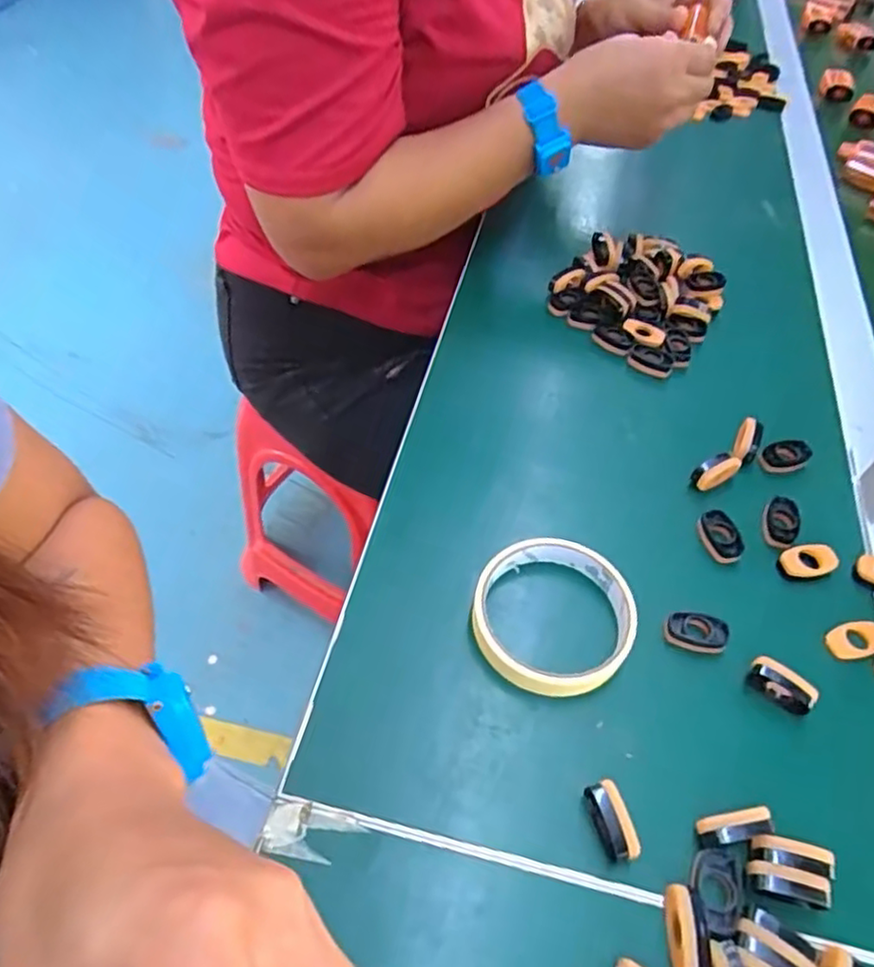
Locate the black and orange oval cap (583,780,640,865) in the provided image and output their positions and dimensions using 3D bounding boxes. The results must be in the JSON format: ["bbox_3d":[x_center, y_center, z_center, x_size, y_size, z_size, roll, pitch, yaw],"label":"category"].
[{"bbox_3d":[0.079,0.154,0.306,0.013,0.018,0.031,-14,53,-15],"label":"black and orange oval cap"}]

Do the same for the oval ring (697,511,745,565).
[{"bbox_3d":[0.173,0.033,0.411,0.017,0.013,0.032,-1,51,-4],"label":"oval ring"}]

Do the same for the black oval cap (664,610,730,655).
[{"bbox_3d":[0.142,0.081,0.368,0.032,0.012,0.018,16,51,10],"label":"black oval cap"}]

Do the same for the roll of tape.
[{"bbox_3d":[0.063,0.073,0.368,0.085,0.023,0.084,2,50,-2],"label":"roll of tape"}]

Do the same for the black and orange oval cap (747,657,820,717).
[{"bbox_3d":[0.177,0.104,0.346,0.031,0.018,0.012,32,56,21],"label":"black and orange oval cap"}]

